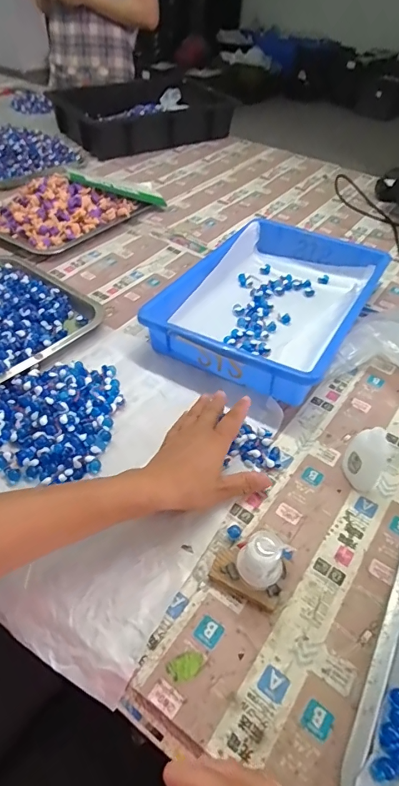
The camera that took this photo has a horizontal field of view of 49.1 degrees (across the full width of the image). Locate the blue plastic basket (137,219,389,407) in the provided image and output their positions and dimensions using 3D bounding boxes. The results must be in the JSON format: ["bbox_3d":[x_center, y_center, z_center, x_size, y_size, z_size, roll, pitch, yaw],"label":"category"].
[{"bbox_3d":[0.113,-0.149,0.652,0.245,0.066,0.374,26,52,17],"label":"blue plastic basket"}]

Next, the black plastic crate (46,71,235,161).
[{"bbox_3d":[-0.154,-0.768,1.212,0.436,0.101,0.333,-25,55,-24],"label":"black plastic crate"}]

